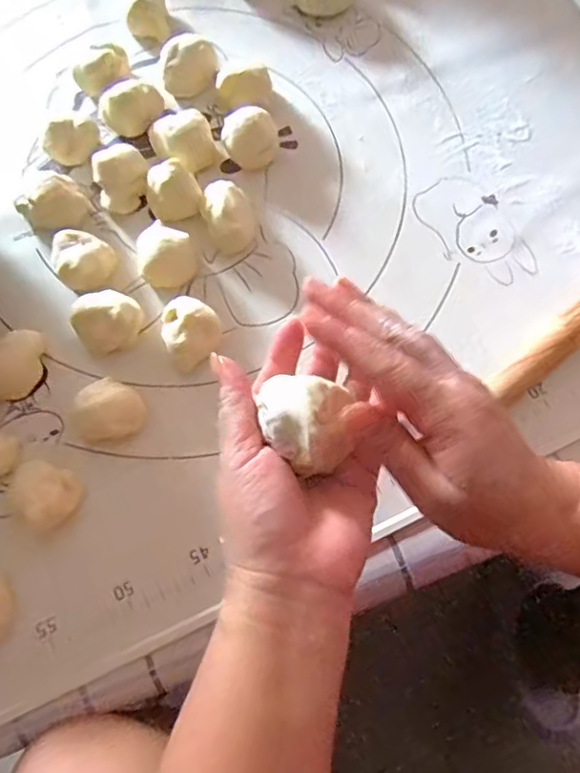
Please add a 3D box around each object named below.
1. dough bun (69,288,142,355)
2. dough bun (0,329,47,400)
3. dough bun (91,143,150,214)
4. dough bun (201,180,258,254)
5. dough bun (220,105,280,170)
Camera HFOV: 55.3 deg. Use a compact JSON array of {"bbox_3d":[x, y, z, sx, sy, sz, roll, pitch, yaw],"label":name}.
[{"bbox_3d":[-0.123,-0.044,0.371,0.043,0.029,0.038,-41,76,-11],"label":"dough bun"},{"bbox_3d":[-0.191,-0.016,0.370,0.037,0.028,0.047,5,73,2],"label":"dough bun"},{"bbox_3d":[-0.126,-0.157,0.417,0.038,0.025,0.042,-12,73,-3],"label":"dough bun"},{"bbox_3d":[-0.045,-0.127,0.406,0.035,0.024,0.051,-22,74,-6],"label":"dough bun"},{"bbox_3d":[-0.030,-0.190,0.424,0.042,0.027,0.034,-7,73,-1],"label":"dough bun"}]

